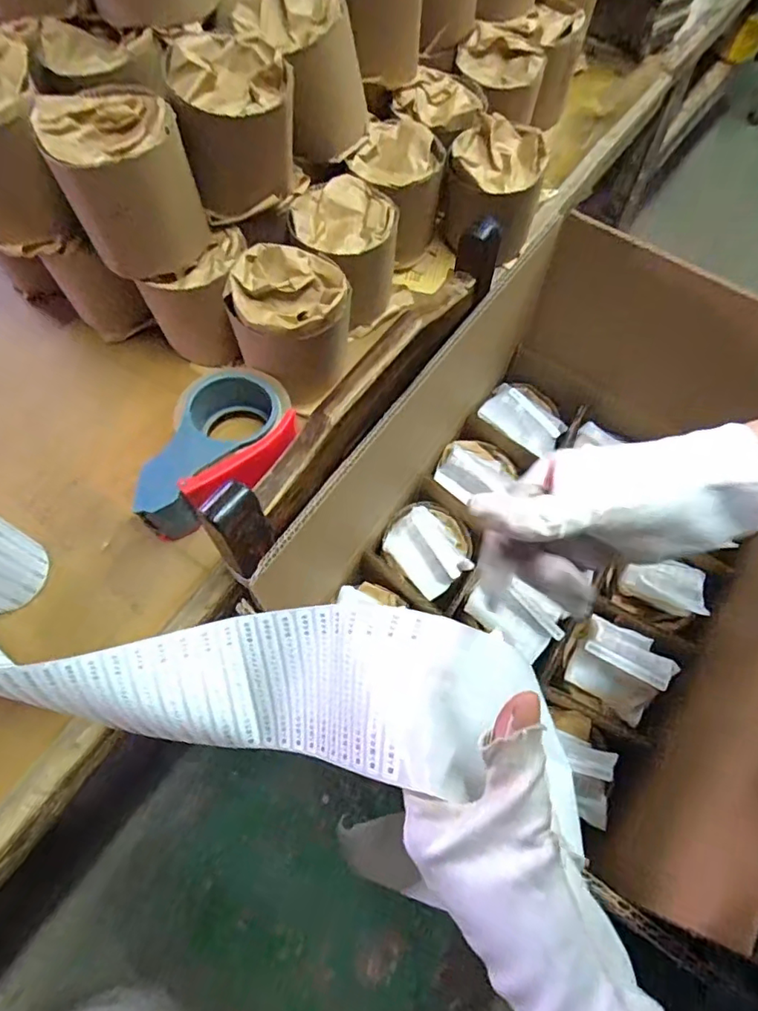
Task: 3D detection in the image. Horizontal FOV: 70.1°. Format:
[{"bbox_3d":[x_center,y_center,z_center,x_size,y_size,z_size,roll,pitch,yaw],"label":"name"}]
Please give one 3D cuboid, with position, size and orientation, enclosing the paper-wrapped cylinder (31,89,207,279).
[{"bbox_3d":[-0.201,-0.262,0.439,0.099,0.098,0.106,1,67,-2],"label":"paper-wrapped cylinder"}]

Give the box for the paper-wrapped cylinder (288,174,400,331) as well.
[{"bbox_3d":[-0.036,-0.250,0.543,0.093,0.107,0.092,1,67,-2],"label":"paper-wrapped cylinder"}]

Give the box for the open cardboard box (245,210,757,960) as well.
[{"bbox_3d":[0.179,0.013,0.504,0.384,0.252,0.428,30,69,10],"label":"open cardboard box"}]

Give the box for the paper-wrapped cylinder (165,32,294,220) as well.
[{"bbox_3d":[-0.119,-0.322,0.465,0.095,0.099,0.095,-5,67,-4],"label":"paper-wrapped cylinder"}]

